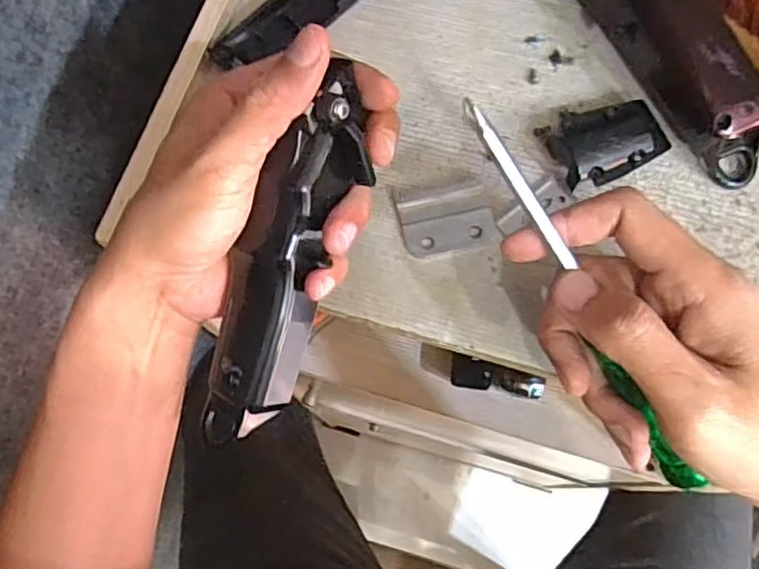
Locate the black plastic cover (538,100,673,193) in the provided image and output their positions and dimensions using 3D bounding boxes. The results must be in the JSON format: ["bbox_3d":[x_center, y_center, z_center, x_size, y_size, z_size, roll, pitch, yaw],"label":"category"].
[{"bbox_3d":[0.112,-0.071,0.324,0.053,0.015,0.042,-17,71,-4],"label":"black plastic cover"}]

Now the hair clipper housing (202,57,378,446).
[{"bbox_3d":[-0.039,-0.008,0.274,0.039,0.027,0.156,21,101,9],"label":"hair clipper housing"}]

